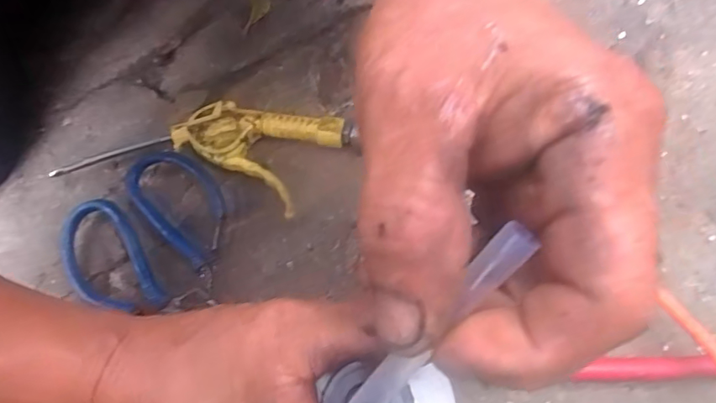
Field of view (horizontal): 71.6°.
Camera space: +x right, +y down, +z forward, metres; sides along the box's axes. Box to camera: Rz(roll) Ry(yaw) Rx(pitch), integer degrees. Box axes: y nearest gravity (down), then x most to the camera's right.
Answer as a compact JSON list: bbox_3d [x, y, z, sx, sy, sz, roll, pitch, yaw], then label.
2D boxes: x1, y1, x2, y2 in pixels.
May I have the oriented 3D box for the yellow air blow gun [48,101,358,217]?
[{"bbox_3d":[-0.115,-0.041,0.381,0.209,0.022,0.084,12,69,6],"label":"yellow air blow gun"}]

